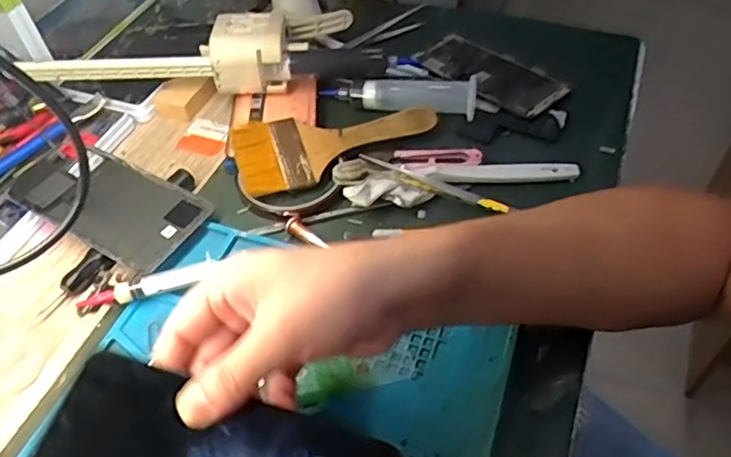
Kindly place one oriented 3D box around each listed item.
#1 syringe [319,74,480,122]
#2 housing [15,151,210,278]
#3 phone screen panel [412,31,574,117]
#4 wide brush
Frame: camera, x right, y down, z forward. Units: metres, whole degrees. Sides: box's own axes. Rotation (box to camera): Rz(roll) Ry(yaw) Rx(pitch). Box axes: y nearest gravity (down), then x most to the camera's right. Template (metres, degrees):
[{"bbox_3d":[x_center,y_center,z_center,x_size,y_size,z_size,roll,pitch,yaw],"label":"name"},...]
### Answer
[{"bbox_3d":[0.027,-0.114,0.505,0.131,0.023,0.032,5,51,7],"label":"syringe"},{"bbox_3d":[-0.194,-0.020,0.454,0.152,0.012,0.073,24,56,21],"label":"housing"},{"bbox_3d":[0.111,-0.144,0.539,0.066,0.007,0.140,-38,58,-25],"label":"phone screen panel"},{"bbox_3d":[-0.022,-0.071,0.477,0.161,0.007,0.062,-14,69,-9],"label":"wide brush"}]

